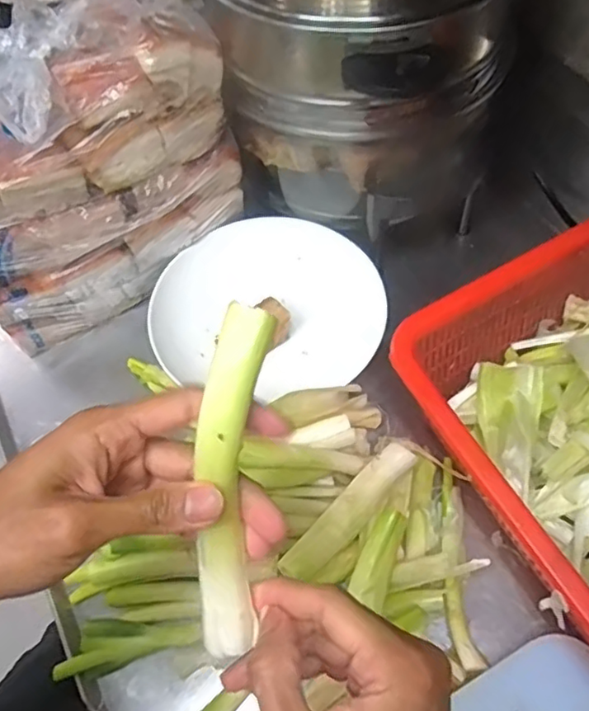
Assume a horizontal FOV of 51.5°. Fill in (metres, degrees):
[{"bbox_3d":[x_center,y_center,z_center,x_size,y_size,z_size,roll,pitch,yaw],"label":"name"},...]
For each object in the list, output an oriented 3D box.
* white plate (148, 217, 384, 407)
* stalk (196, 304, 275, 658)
[{"bbox_3d":[-0.026,-0.050,0.687,0.249,0.044,0.221,-40,81,-11],"label":"white plate"},{"bbox_3d":[-0.027,0.056,0.264,0.027,0.017,0.152,4,102,6],"label":"stalk"}]

